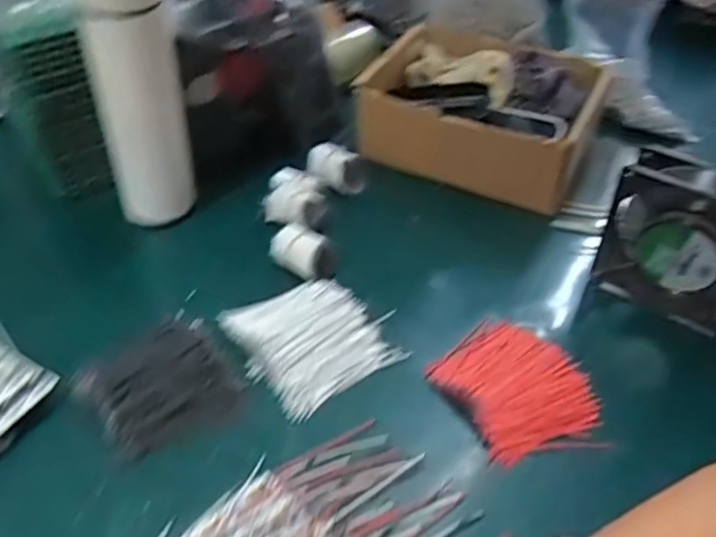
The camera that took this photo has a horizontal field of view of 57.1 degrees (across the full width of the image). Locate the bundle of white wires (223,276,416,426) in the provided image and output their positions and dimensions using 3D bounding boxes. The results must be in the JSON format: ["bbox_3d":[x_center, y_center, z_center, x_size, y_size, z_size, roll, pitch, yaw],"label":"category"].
[{"bbox_3d":[-0.034,0.047,0.500,0.108,0.020,0.109,-21,47,-24],"label":"bundle of white wires"}]

